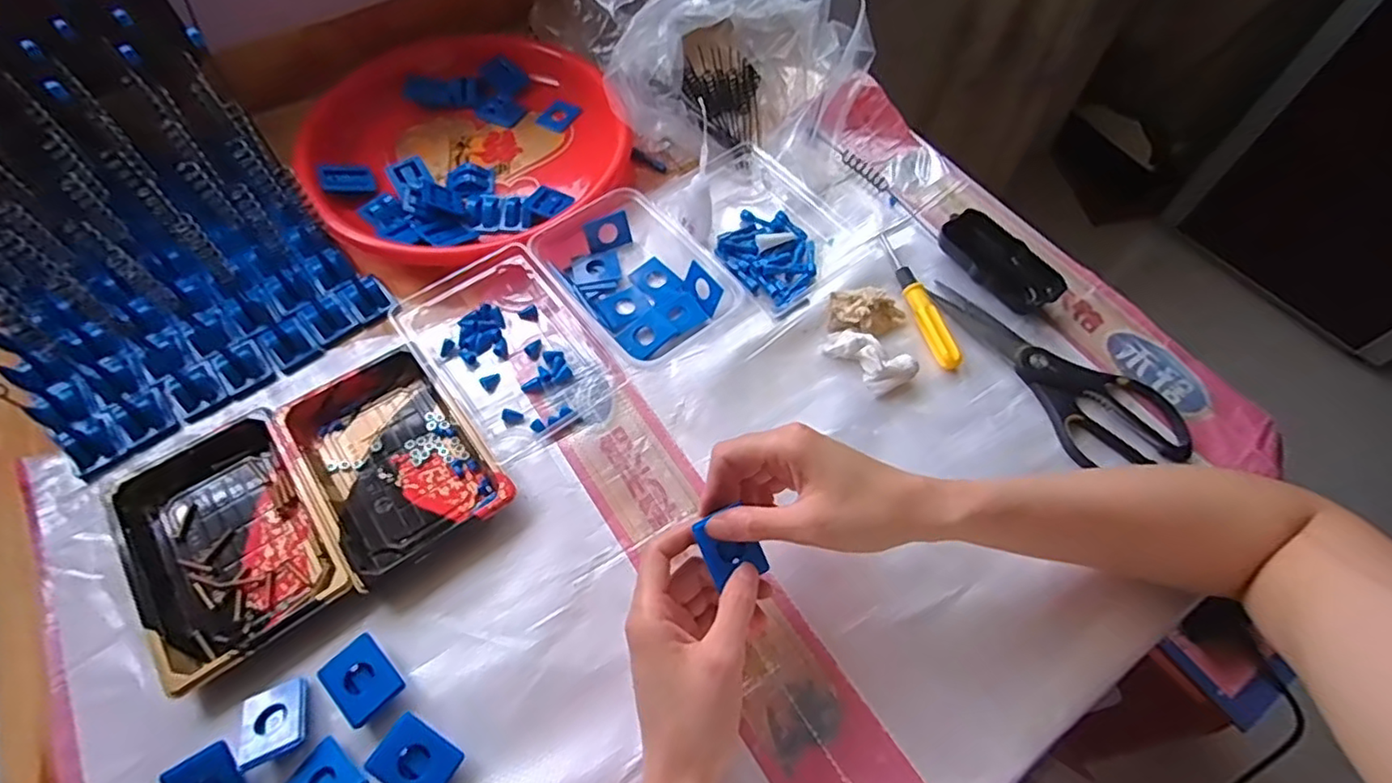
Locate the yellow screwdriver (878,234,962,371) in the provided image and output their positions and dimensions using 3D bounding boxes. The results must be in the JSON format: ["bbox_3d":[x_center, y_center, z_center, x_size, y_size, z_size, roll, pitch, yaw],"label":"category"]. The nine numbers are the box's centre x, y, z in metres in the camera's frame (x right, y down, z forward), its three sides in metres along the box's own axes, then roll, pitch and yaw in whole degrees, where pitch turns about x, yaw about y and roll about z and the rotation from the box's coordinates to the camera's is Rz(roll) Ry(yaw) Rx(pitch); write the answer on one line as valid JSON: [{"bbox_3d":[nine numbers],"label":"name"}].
[{"bbox_3d":[0.185,-0.080,0.532,0.021,0.017,0.140,-15,63,-10],"label":"yellow screwdriver"}]

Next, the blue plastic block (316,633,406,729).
[{"bbox_3d":[-0.201,0.174,0.382,0.035,0.012,0.044,-40,70,-21],"label":"blue plastic block"}]

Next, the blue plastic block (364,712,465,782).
[{"bbox_3d":[-0.158,0.210,0.359,0.043,0.016,0.033,32,65,14],"label":"blue plastic block"}]

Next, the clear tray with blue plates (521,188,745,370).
[{"bbox_3d":[-0.050,-0.099,0.530,0.118,0.034,0.151,-37,69,-20],"label":"clear tray with blue plates"}]

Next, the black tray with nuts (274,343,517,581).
[{"bbox_3d":[-0.215,0.045,0.451,0.106,0.024,0.162,-34,68,-19],"label":"black tray with nuts"}]

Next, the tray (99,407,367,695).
[{"bbox_3d":[-0.313,0.092,0.420,0.115,0.020,0.172,-33,67,-19],"label":"tray"}]

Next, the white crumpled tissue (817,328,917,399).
[{"bbox_3d":[0.136,-0.029,0.499,0.035,0.025,0.069,-37,69,-20],"label":"white crumpled tissue"}]

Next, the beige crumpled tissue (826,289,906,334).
[{"bbox_3d":[0.142,-0.066,0.520,0.063,0.025,0.037,2,61,-1],"label":"beige crumpled tissue"}]

